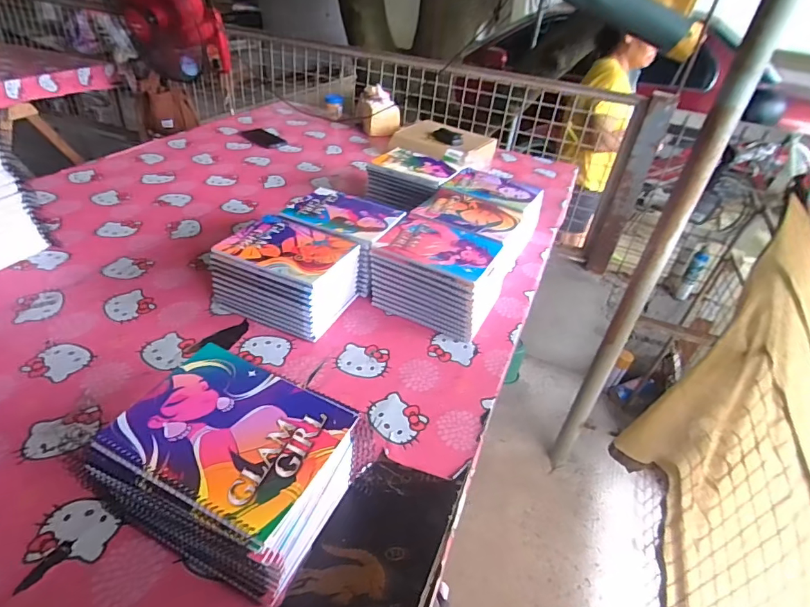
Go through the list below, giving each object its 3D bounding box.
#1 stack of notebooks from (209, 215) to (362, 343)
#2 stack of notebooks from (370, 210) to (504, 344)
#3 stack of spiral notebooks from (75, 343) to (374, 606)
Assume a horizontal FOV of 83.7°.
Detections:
[{"bbox_3d":[-0.201,-0.048,0.789,0.194,0.118,0.162,18,39,16],"label":"stack of notebooks"},{"bbox_3d":[0.059,-0.056,0.830,0.218,0.117,0.169,22,40,20],"label":"stack of notebooks"},{"bbox_3d":[-0.173,0.176,0.472,0.196,0.155,0.156,19,39,17],"label":"stack of spiral notebooks"}]

